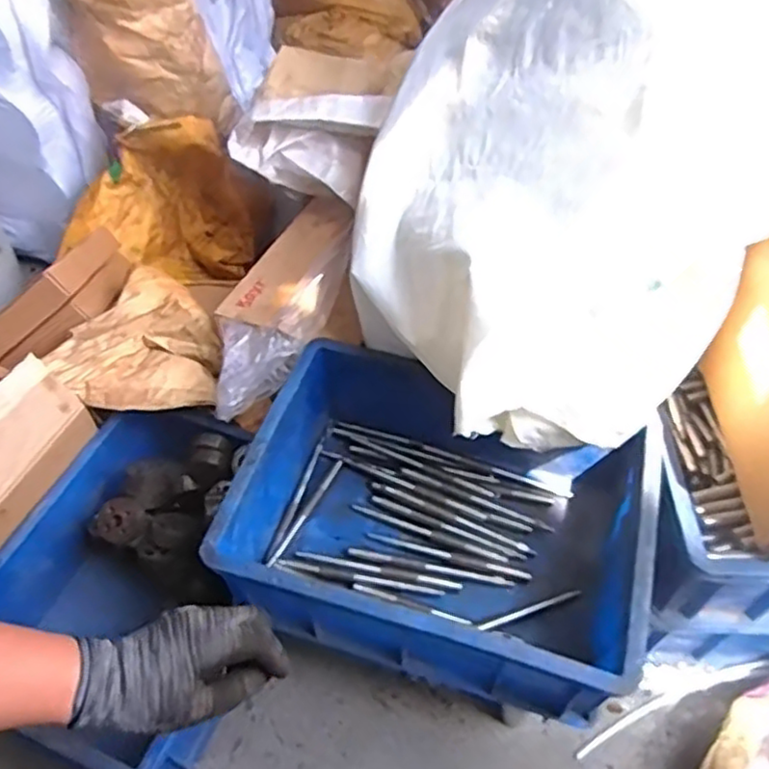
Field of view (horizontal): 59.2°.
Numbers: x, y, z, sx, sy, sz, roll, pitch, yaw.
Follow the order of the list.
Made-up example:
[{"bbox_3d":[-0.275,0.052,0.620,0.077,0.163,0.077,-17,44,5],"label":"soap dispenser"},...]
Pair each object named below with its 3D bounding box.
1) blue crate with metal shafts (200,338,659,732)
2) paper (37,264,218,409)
[{"bbox_3d":[0.064,0.135,0.735,0.396,0.148,0.309,13,53,11],"label":"blue crate with metal shafts"},{"bbox_3d":[-0.308,-0.036,0.899,0.197,0.051,0.196,39,69,2],"label":"paper"}]

